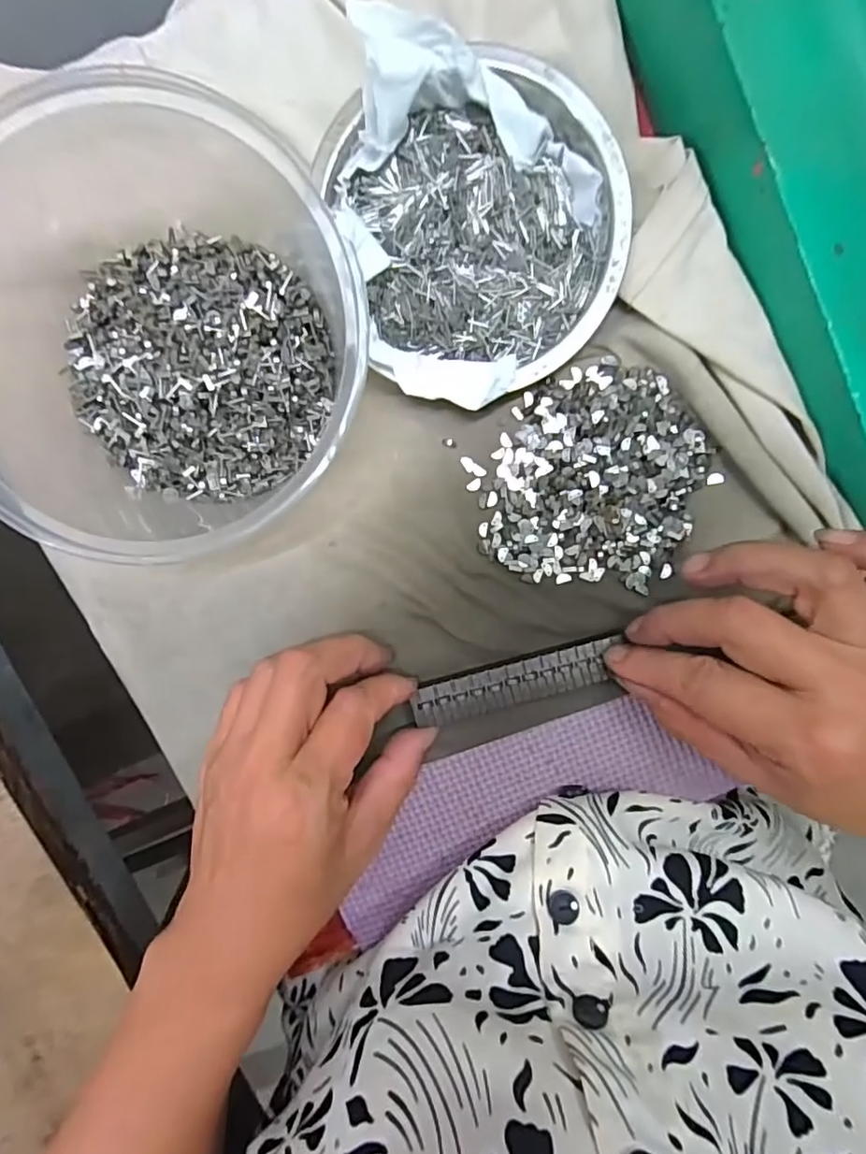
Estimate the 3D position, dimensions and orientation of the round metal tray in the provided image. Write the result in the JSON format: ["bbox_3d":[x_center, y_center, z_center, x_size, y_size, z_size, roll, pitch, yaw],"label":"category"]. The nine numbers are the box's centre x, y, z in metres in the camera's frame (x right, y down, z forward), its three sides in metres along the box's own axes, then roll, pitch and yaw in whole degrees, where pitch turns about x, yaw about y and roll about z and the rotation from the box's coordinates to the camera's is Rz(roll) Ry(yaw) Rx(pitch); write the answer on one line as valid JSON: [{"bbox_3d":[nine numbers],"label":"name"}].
[{"bbox_3d":[0.020,-0.131,0.224,0.103,0.033,0.117,-16,96,1],"label":"round metal tray"}]

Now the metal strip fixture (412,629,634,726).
[{"bbox_3d":[0.037,0.046,0.253,0.091,0.007,0.022,-16,97,1],"label":"metal strip fixture"}]

